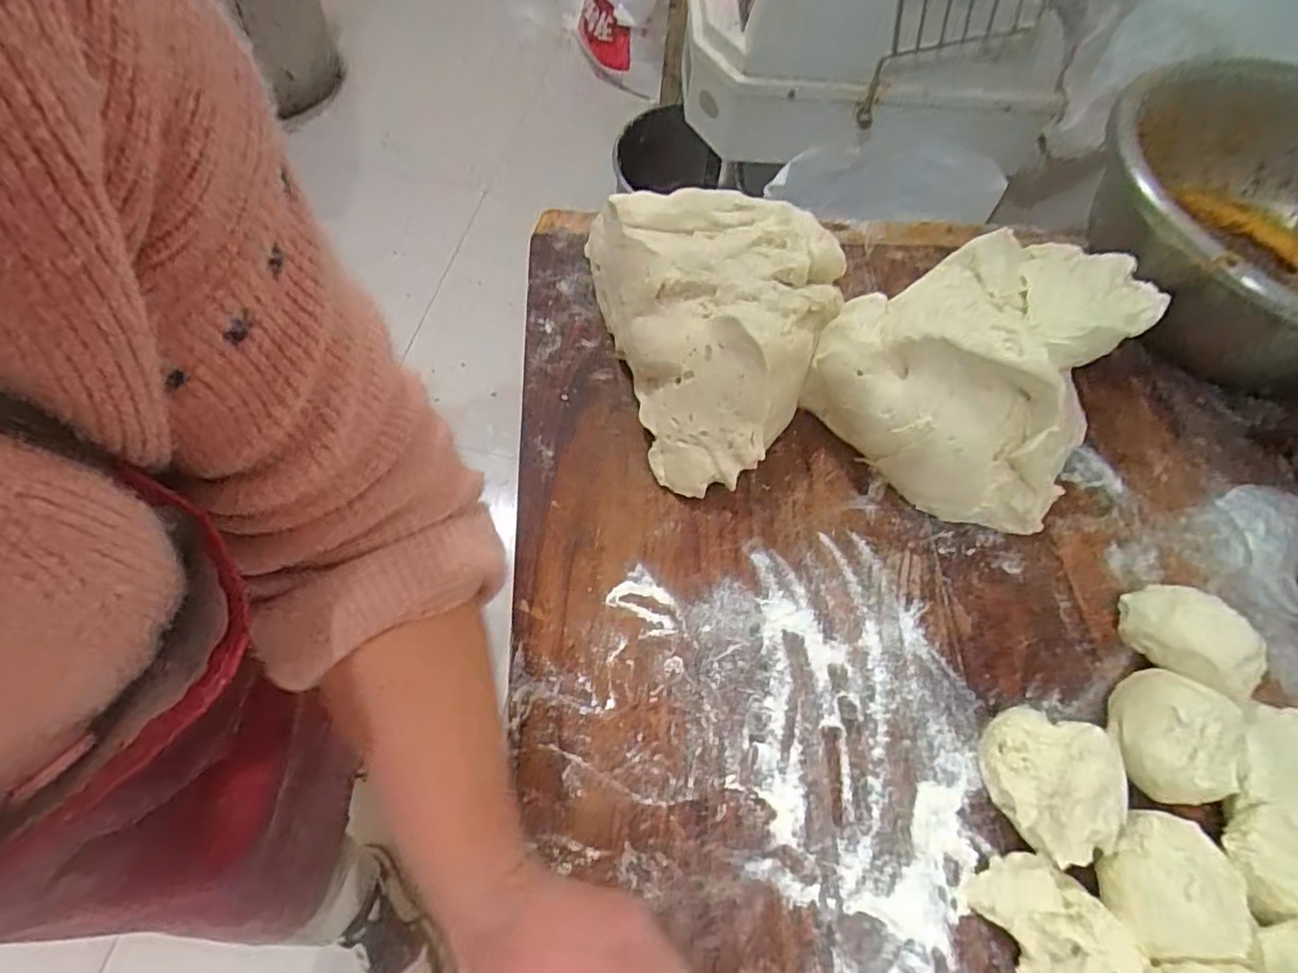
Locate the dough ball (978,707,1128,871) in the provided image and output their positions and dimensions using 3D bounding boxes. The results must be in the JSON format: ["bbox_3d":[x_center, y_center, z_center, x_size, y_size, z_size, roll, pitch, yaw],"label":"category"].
[{"bbox_3d":[0.226,0.165,0.359,0.063,0.053,0.075,-10,63,-8],"label":"dough ball"}]

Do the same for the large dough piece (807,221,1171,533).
[{"bbox_3d":[0.241,-0.092,0.461,0.184,0.130,0.196,40,67,17],"label":"large dough piece"}]

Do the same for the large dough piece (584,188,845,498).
[{"bbox_3d":[0.057,-0.127,0.474,0.158,0.101,0.236,-13,64,-10],"label":"large dough piece"}]

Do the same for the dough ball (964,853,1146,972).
[{"bbox_3d":[0.210,0.242,0.322,0.060,0.041,0.096,-7,63,-7],"label":"dough ball"}]

